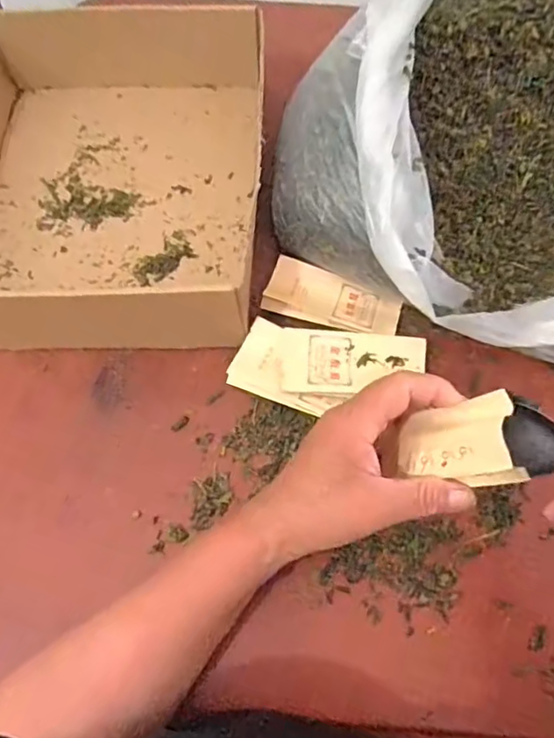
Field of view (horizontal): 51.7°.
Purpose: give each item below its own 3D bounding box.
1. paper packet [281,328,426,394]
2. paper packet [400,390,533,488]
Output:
[{"bbox_3d":[0.059,-0.004,0.433,0.107,0.004,0.048,5,74,-4],"label":"paper packet"},{"bbox_3d":[0.103,0.045,0.336,0.010,0.084,0.049,15,68,-30],"label":"paper packet"}]

